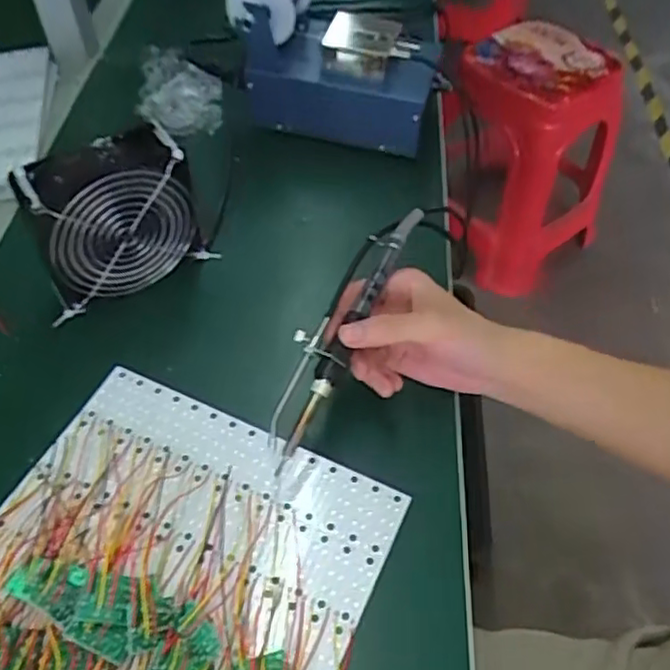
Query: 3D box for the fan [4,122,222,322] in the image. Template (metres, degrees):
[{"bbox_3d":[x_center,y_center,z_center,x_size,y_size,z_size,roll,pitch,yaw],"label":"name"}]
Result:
[{"bbox_3d":[-0.165,-0.084,0.506,0.124,0.119,0.052,-28,56,-19],"label":"fan"}]

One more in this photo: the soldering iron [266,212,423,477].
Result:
[{"bbox_3d":[0.004,-0.010,0.460,0.036,0.029,0.206,21,67,17],"label":"soldering iron"}]

